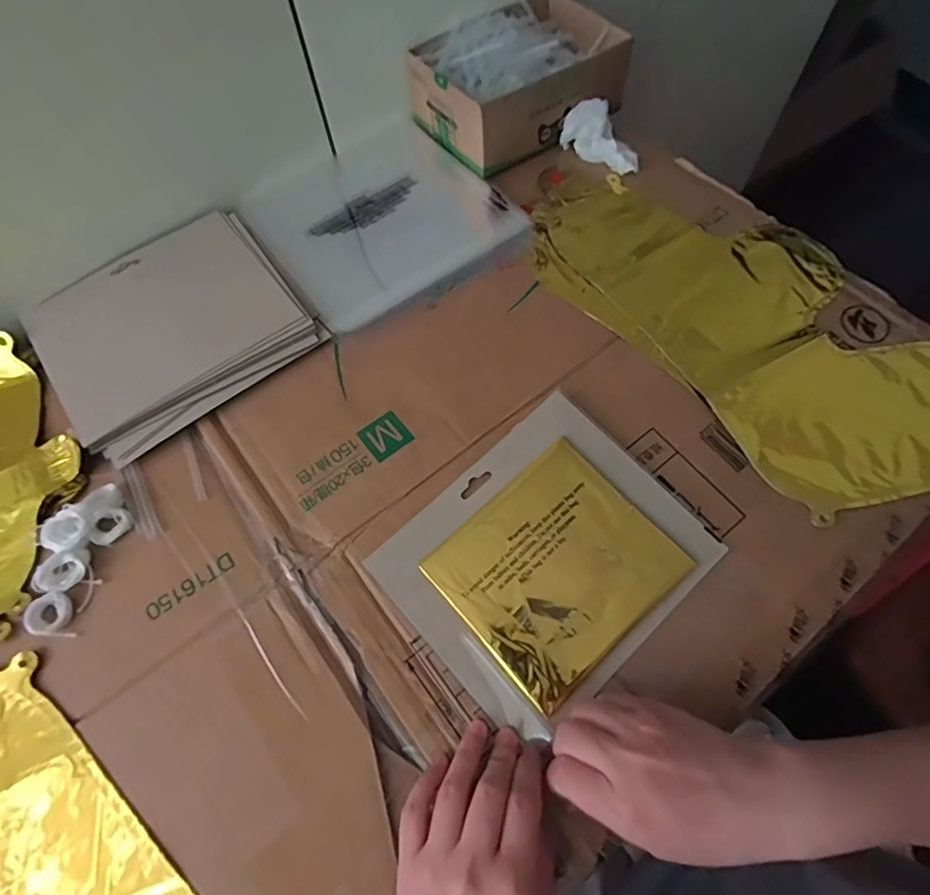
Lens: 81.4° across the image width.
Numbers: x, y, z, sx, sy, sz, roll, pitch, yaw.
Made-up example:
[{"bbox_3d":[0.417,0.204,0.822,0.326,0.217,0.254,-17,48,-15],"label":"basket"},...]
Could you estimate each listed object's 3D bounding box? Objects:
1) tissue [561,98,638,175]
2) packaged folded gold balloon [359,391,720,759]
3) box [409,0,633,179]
[{"bbox_3d":[0.136,-0.298,0.529,0.042,0.028,0.083,-38,82,-14],"label":"tissue"},{"bbox_3d":[0.056,0.072,0.370,0.192,0.013,0.161,-40,69,-15],"label":"packaged folded gold balloon"},{"bbox_3d":[0.054,-0.367,0.536,0.188,0.074,0.138,-35,68,-13],"label":"box"}]

